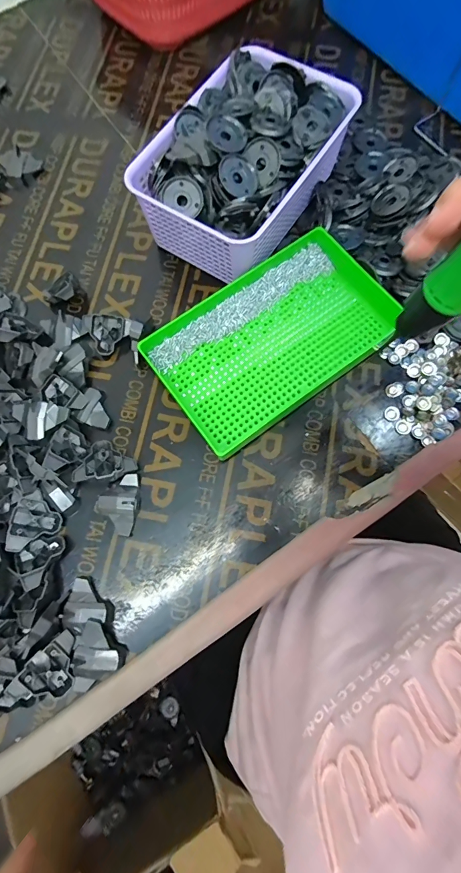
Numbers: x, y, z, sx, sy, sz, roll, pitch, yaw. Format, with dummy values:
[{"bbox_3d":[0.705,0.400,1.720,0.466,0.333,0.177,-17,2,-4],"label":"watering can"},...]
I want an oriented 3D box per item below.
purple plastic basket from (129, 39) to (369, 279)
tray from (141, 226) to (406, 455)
[{"bbox_3d":[0.015,-0.299,0.433,0.150,0.098,0.228,32,78,10],"label":"purple plastic basket"},{"bbox_3d":[0.044,-0.107,0.413,0.247,0.033,0.153,-37,77,-8],"label":"tray"}]

